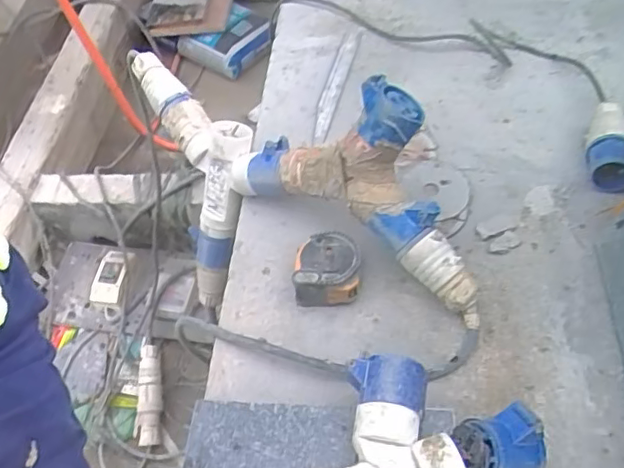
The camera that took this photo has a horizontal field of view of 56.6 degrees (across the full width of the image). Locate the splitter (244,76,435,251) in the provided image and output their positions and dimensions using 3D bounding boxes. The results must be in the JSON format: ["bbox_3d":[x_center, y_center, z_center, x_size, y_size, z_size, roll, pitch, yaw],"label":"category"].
[{"bbox_3d":[0.028,-0.075,0.585,0.225,0.152,0.083,27,61,25],"label":"splitter"}]

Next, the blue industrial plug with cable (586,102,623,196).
[{"bbox_3d":[0.322,-0.096,0.629,0.046,0.046,0.111,8,53,12],"label":"blue industrial plug with cable"}]

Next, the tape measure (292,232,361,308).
[{"bbox_3d":[0.016,0.037,0.590,0.066,0.043,0.065,0,54,8],"label":"tape measure"}]

